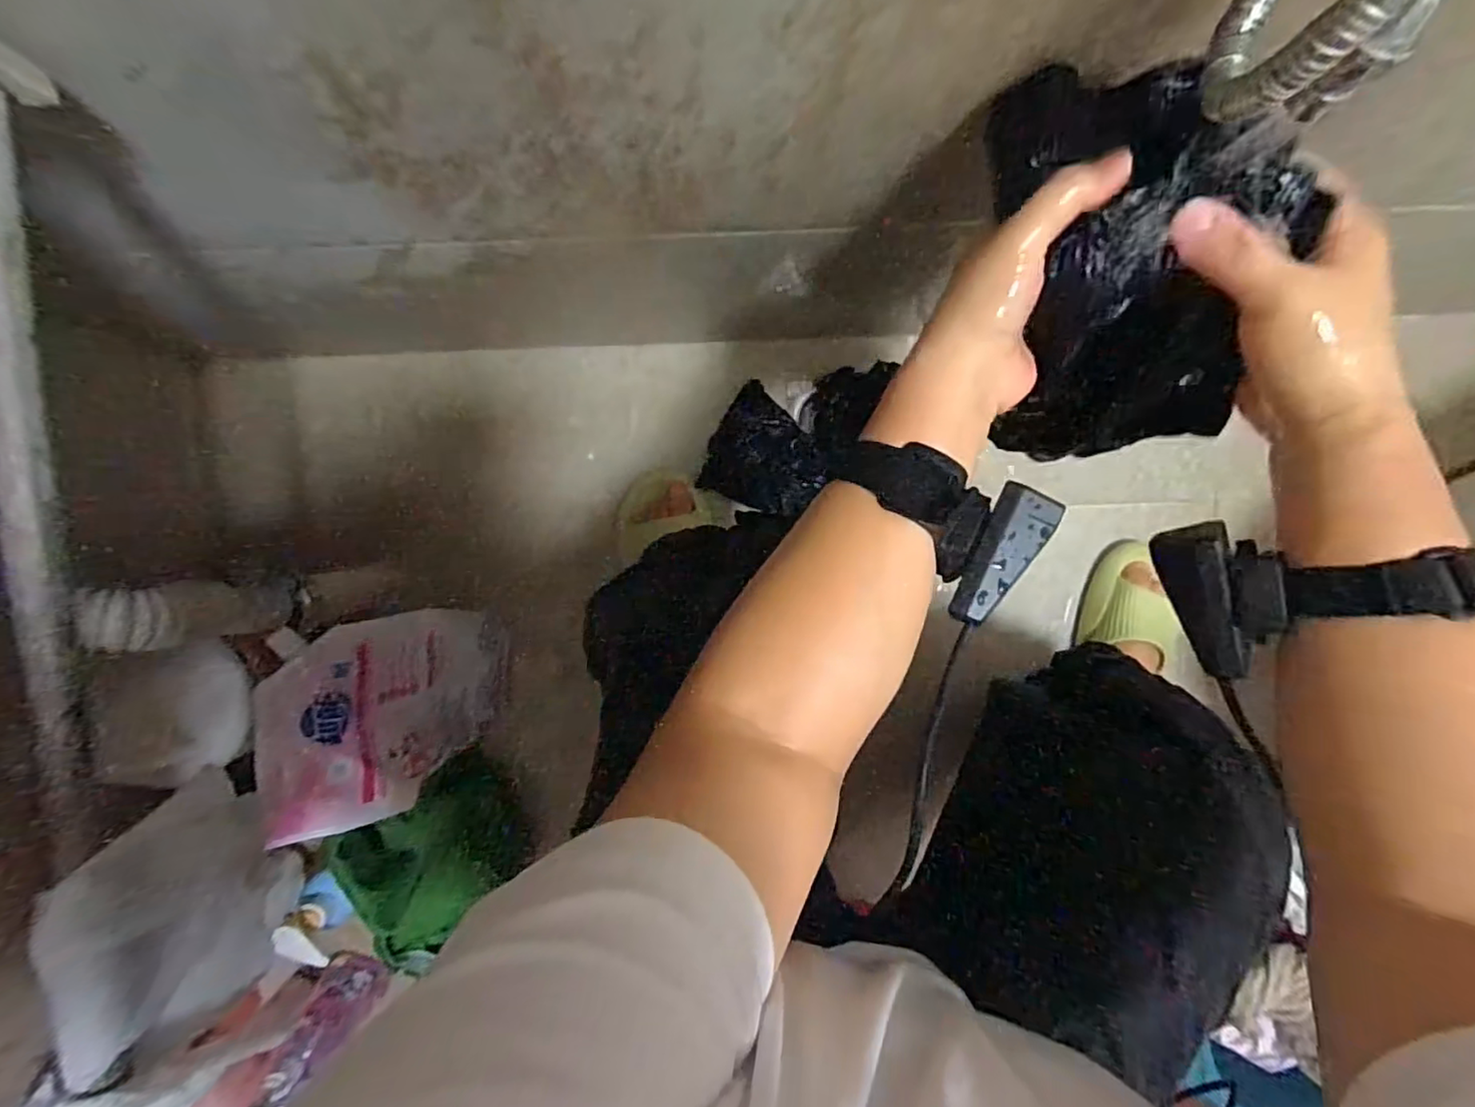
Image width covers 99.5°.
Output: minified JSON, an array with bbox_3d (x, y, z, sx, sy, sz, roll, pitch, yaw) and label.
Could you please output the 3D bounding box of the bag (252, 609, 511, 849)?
[{"bbox_3d":[-0.344,0.163,0.637,0.018,0.256,0.193,1,92,27],"label":"bag"}]

